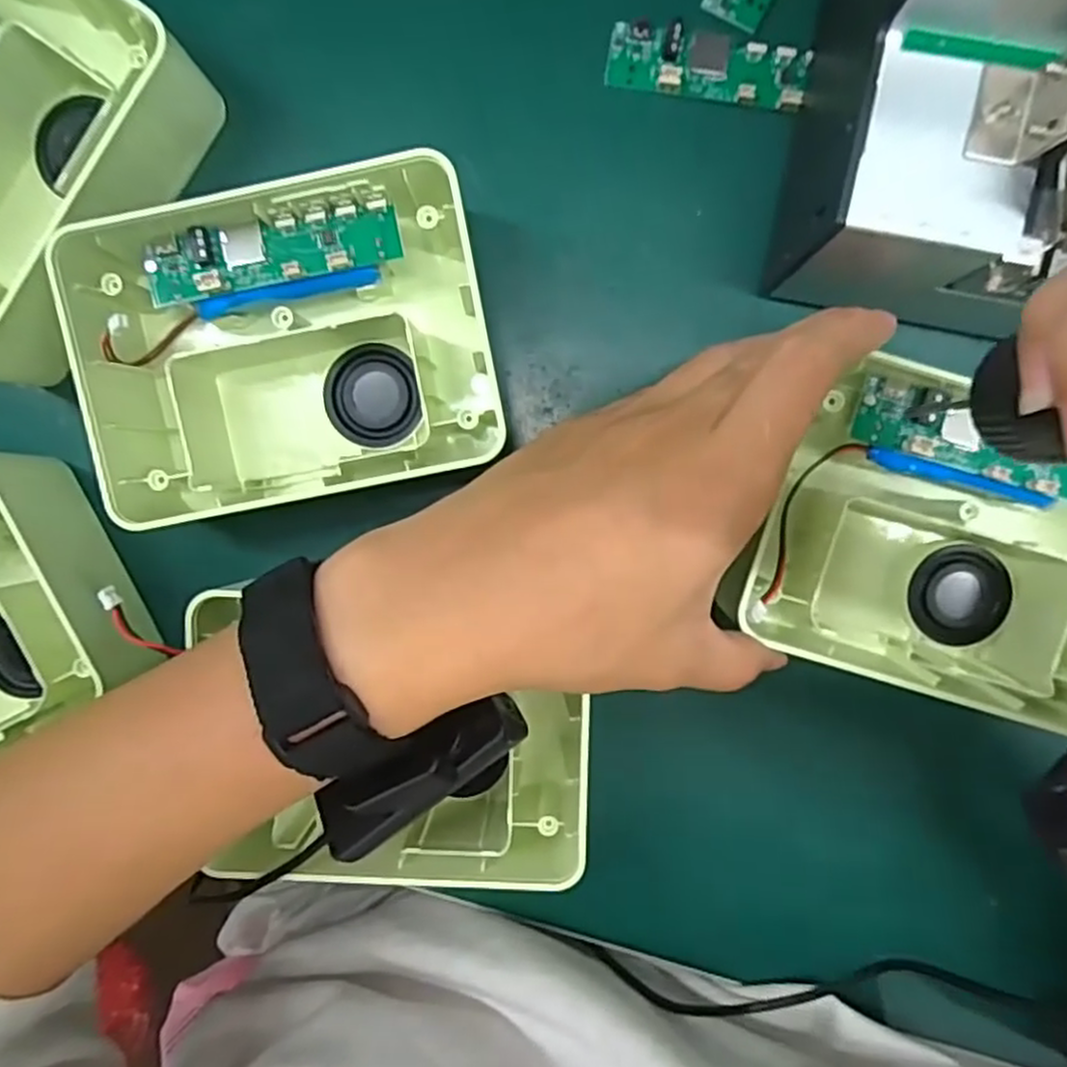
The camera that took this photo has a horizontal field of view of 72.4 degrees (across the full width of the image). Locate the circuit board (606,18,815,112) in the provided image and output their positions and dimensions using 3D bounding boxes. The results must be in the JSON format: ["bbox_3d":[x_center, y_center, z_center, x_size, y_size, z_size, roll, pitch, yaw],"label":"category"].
[{"bbox_3d":[0.066,-0.176,0.273,0.073,0.005,0.024,11,92,0],"label":"circuit board"}]

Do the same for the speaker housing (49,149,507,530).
[{"bbox_3d":[-0.086,-0.066,0.268,0.141,0.046,0.111,-11,92,1],"label":"speaker housing"}]

